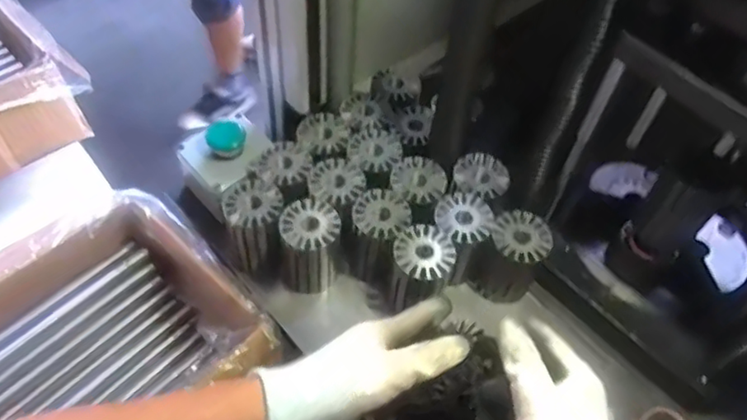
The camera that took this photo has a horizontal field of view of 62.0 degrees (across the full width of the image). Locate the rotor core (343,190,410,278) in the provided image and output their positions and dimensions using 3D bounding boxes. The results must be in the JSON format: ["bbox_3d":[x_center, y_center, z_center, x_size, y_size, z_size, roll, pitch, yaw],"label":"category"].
[{"bbox_3d":[0.003,0.024,0.590,0.051,0.075,0.053,15,55,6],"label":"rotor core"}]

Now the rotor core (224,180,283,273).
[{"bbox_3d":[-0.111,0.018,0.586,0.053,0.085,0.059,2,54,-3],"label":"rotor core"}]

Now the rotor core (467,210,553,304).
[{"bbox_3d":[0.129,0.046,0.581,0.054,0.077,0.057,2,54,-3],"label":"rotor core"}]

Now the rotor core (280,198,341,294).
[{"bbox_3d":[-0.060,0.037,0.575,0.057,0.080,0.058,2,54,-3],"label":"rotor core"}]

